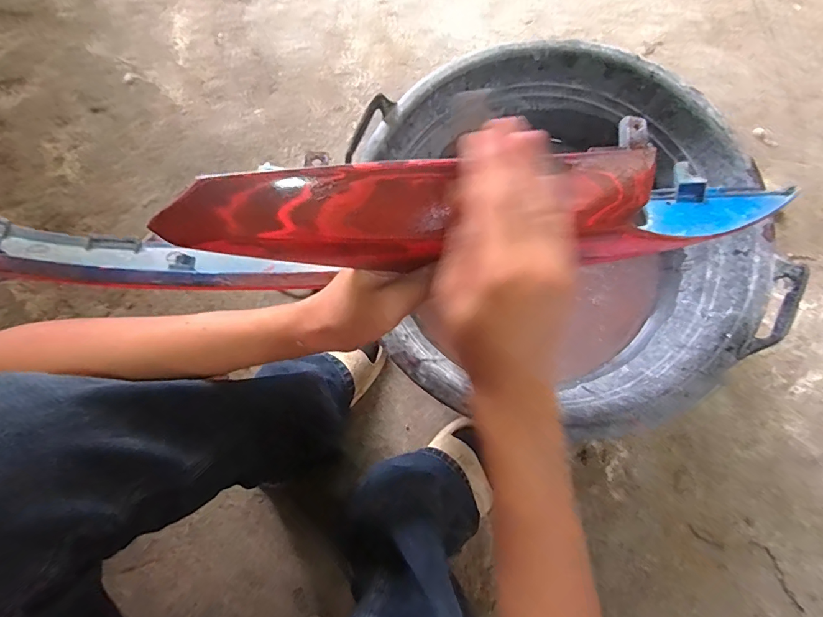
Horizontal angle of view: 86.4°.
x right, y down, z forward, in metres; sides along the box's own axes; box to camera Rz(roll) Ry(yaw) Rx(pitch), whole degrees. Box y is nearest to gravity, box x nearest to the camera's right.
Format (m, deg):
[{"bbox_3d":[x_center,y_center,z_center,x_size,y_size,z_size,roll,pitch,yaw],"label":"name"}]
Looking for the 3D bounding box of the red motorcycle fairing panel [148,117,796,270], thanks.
[{"bbox_3d":[0.105,-0.074,0.311,0.500,0.081,0.068,-7,77,-23],"label":"red motorcycle fairing panel"}]

